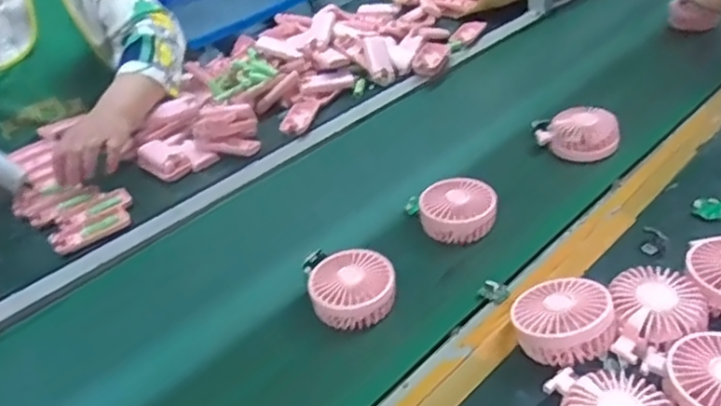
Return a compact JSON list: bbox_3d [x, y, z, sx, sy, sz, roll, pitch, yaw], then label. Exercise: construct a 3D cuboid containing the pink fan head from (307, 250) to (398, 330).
[{"bbox_3d":[-0.008,0.088,0.667,0.087,0.038,0.081,-6,35,4],"label":"pink fan head"}]

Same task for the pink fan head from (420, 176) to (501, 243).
[{"bbox_3d":[0.115,0.011,0.750,0.091,0.039,0.085,-4,35,7],"label":"pink fan head"}]

